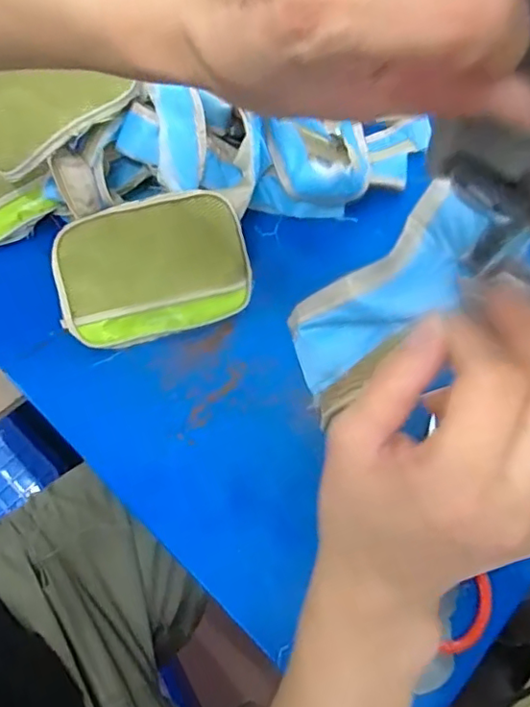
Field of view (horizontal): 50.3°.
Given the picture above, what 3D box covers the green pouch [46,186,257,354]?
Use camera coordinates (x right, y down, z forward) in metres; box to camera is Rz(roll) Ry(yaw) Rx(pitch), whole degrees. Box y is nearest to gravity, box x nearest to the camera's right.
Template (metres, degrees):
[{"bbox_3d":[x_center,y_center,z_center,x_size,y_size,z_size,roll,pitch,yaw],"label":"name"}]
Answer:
[{"bbox_3d":[-0.118,-0.086,0.585,0.198,0.021,0.139,-12,90,-1],"label":"green pouch"}]

